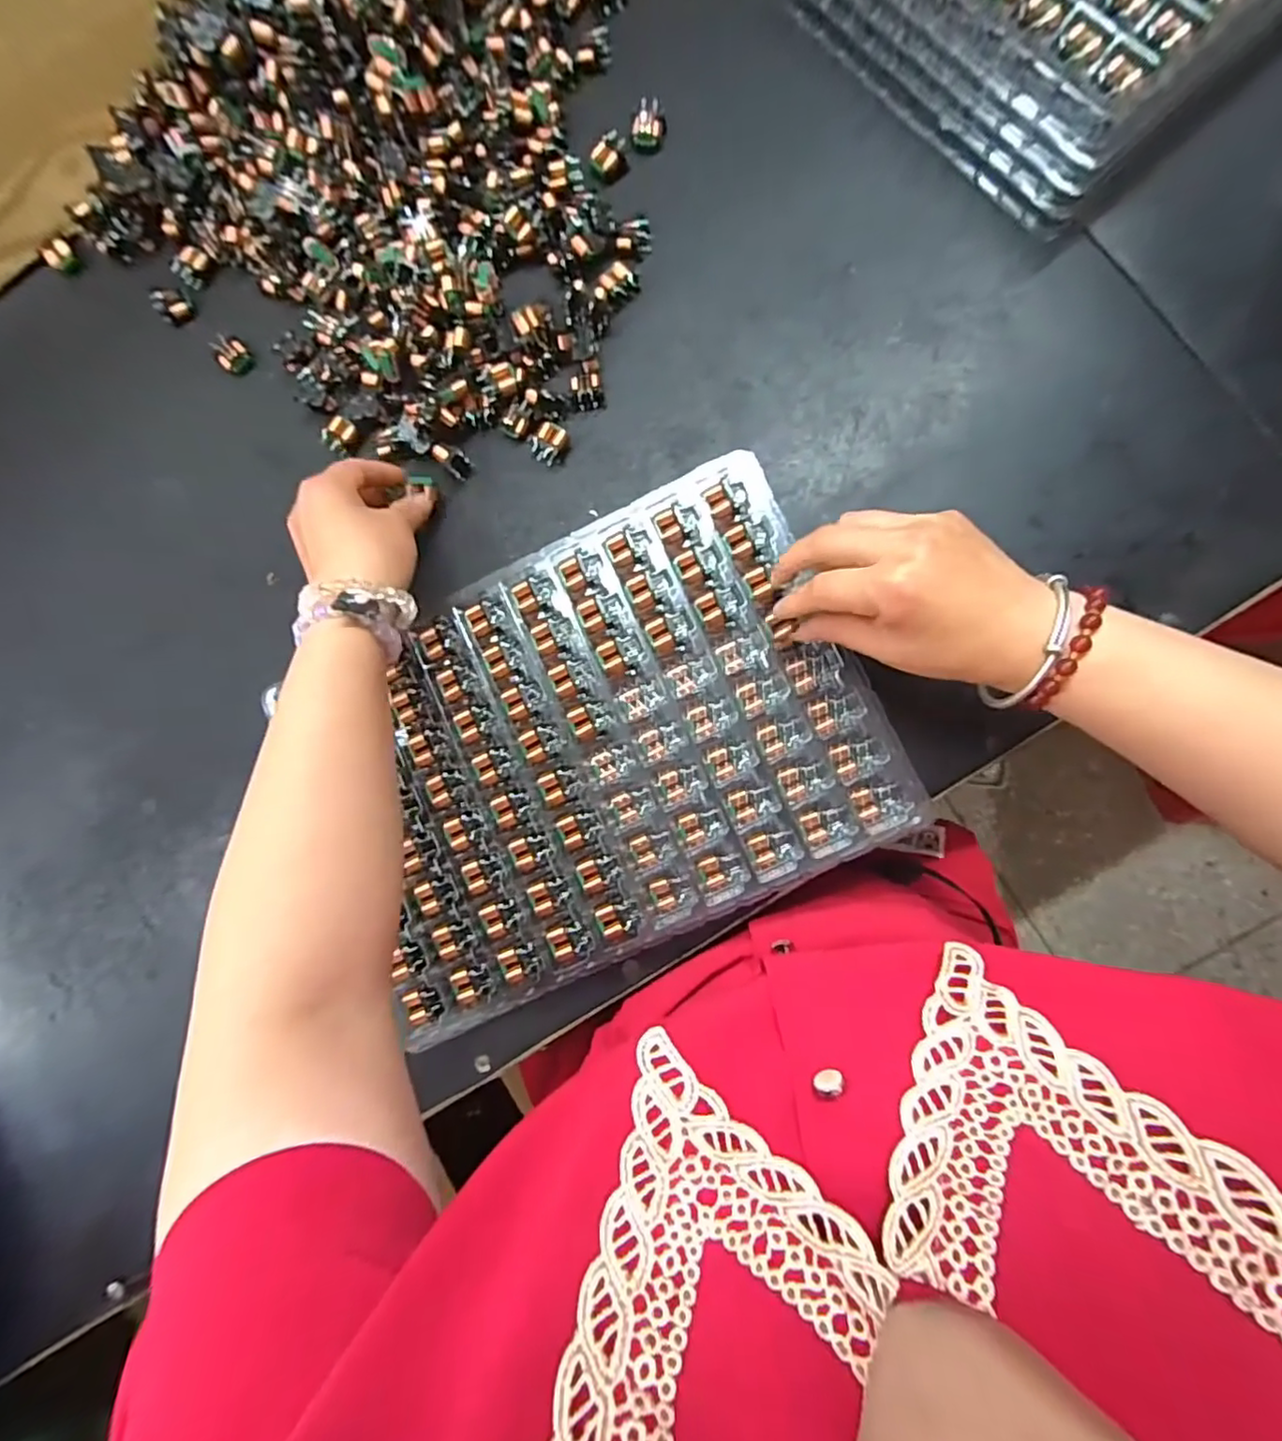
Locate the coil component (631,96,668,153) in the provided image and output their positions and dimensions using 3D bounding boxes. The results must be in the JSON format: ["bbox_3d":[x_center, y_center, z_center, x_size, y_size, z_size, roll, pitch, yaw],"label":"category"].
[{"bbox_3d":[0.004,-0.385,0.393,0.022,0.014,0.020,-4,87,6],"label":"coil component"}]

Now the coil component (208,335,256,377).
[{"bbox_3d":[-0.280,-0.250,0.415,0.015,0.018,0.023,42,92,7],"label":"coil component"}]

